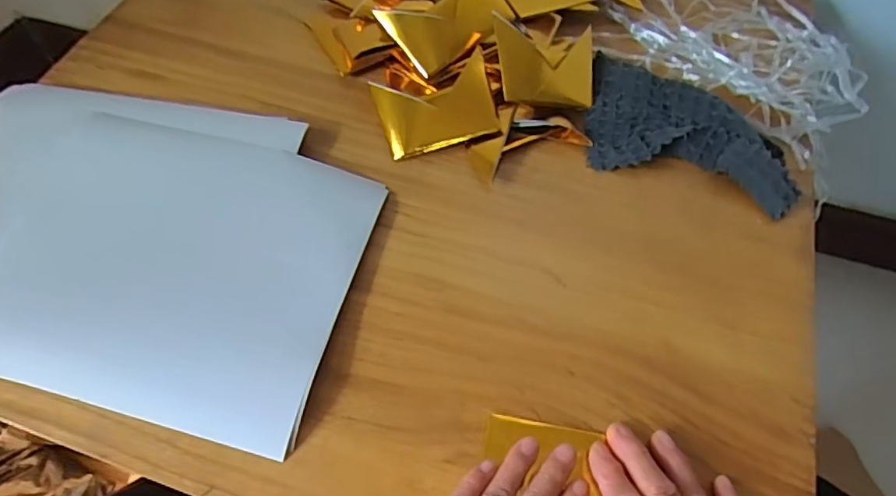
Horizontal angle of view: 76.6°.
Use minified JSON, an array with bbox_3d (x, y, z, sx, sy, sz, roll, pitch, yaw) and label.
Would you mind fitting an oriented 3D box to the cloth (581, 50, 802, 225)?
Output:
[{"bbox_3d":[0.206,-0.103,0.487,0.175,0.023,0.115,18,60,8],"label":"cloth"}]

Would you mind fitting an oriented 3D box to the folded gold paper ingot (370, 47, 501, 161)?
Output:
[{"bbox_3d":[-0.009,-0.119,0.480,0.097,0.009,0.068,-17,87,2],"label":"folded gold paper ingot"}]

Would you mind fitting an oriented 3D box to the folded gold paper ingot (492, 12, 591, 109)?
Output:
[{"bbox_3d":[0.085,-0.157,0.482,0.097,0.019,0.070,-3,92,-27],"label":"folded gold paper ingot"}]

